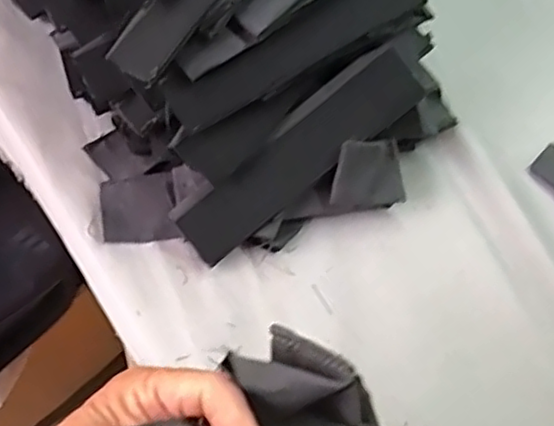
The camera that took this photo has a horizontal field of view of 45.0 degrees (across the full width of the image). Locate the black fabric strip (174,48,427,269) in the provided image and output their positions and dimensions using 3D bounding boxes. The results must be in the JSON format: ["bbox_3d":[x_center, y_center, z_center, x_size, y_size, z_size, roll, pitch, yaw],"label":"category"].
[{"bbox_3d":[0.017,-0.038,0.433,0.181,0.016,0.040,-38,89,-8],"label":"black fabric strip"}]

